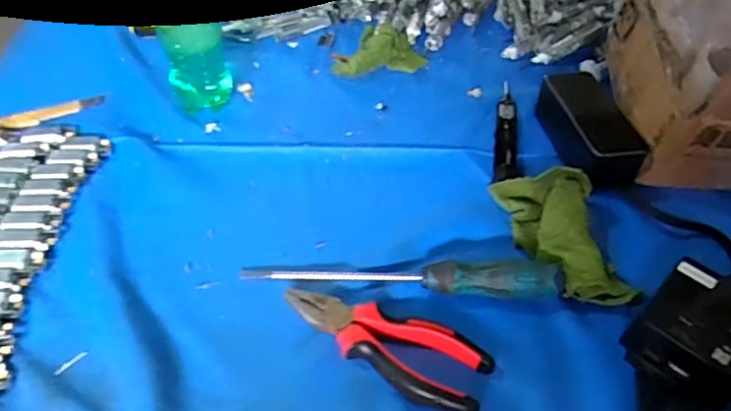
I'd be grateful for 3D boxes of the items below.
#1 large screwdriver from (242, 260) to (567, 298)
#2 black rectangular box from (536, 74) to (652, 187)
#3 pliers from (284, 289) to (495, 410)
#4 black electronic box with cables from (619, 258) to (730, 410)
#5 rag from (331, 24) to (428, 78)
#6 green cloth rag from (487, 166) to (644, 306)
[{"bbox_3d":[0.028,0.053,0.436,0.246,0.034,0.029,3,48,0],"label":"large screwdriver"},{"bbox_3d":[0.217,-0.076,0.552,0.066,0.041,0.136,-6,49,-8],"label":"black rectangular box"},{"bbox_3d":[0.013,0.098,0.405,0.151,0.016,0.052,21,51,16],"label":"pliers"},{"bbox_3d":[0.233,0.090,0.396,0.072,0.045,0.081,37,56,27],"label":"black electronic box with cables"},{"bbox_3d":[0.014,-0.189,0.676,0.110,0.025,0.075,-8,49,-10],"label":"rag"},{"bbox_3d":[0.166,0.019,0.472,0.068,0.034,0.136,-8,49,-10],"label":"green cloth rag"}]

